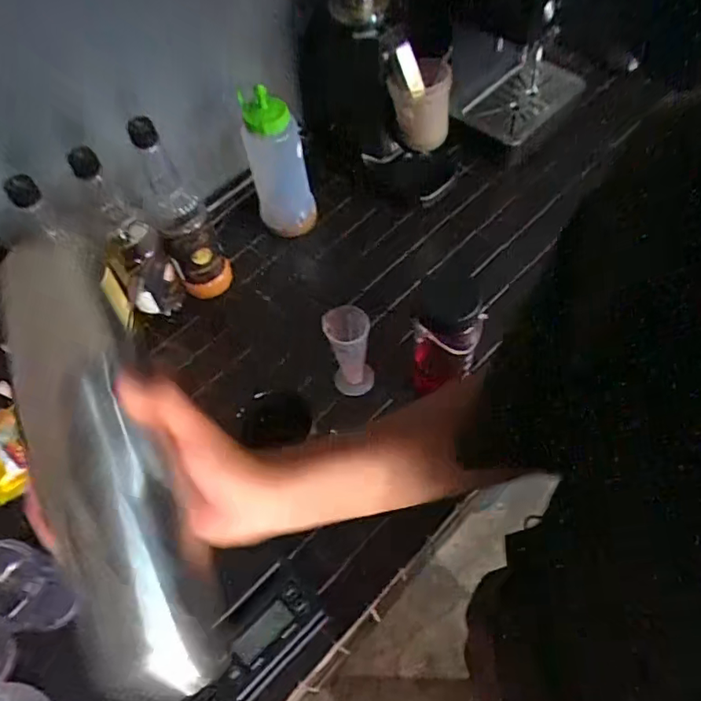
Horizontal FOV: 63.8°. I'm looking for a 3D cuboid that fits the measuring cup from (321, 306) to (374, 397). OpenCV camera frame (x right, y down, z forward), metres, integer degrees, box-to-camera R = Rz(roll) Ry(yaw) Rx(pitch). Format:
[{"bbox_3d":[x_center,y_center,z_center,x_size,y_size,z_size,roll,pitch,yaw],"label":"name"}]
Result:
[{"bbox_3d":[0.000,0.005,0.710,0.053,0.142,0.046,-16,59,-6],"label":"measuring cup"}]

